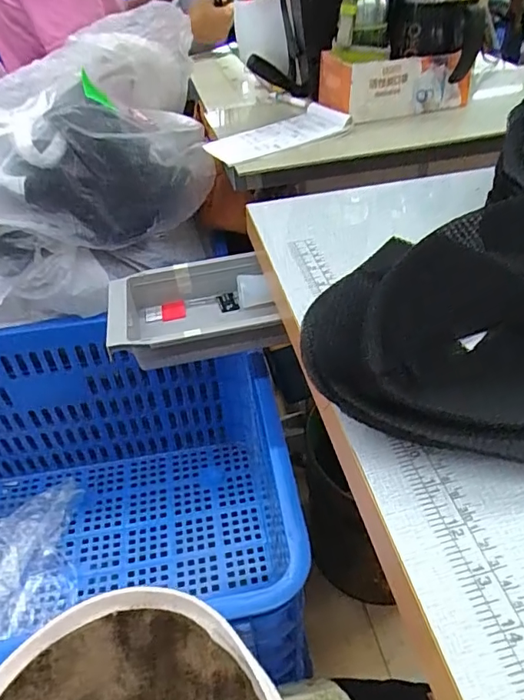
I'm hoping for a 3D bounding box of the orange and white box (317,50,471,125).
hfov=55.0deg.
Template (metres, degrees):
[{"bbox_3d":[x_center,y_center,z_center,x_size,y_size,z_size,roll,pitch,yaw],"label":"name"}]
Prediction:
[{"bbox_3d":[0.189,-0.392,0.735,0.187,0.074,0.119,-17,43,-13],"label":"orange and white box"}]

